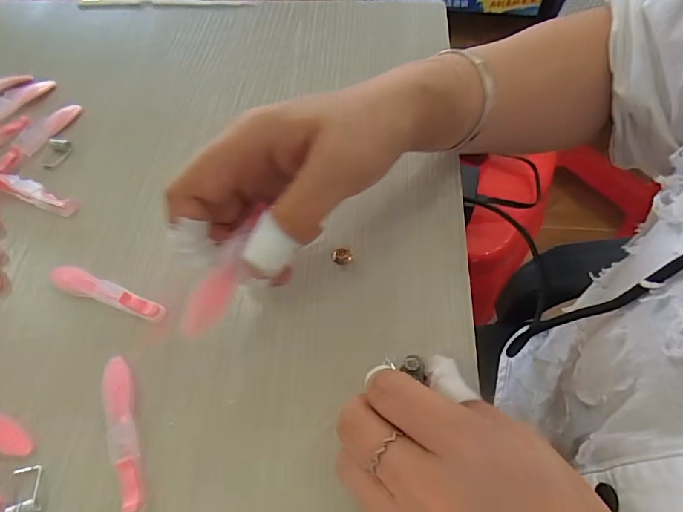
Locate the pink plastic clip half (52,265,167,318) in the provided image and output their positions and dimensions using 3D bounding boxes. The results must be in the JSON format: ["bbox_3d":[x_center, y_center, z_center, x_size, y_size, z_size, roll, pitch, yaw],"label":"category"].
[{"bbox_3d":[-0.137,0.022,0.265,0.077,0.012,0.014,18,61,12],"label":"pink plastic clip half"}]

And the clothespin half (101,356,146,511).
[{"bbox_3d":[-0.107,0.086,0.224,0.012,0.010,0.075,-17,60,-9],"label":"clothespin half"}]

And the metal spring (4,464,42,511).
[{"bbox_3d":[-0.148,0.109,0.213,0.014,0.004,0.022,-15,60,-8],"label":"metal spring"}]

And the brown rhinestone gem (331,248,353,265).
[{"bbox_3d":[0.000,0.000,0.276,0.012,0.005,0.009,-5,59,-2],"label":"brown rhinestone gem"}]

